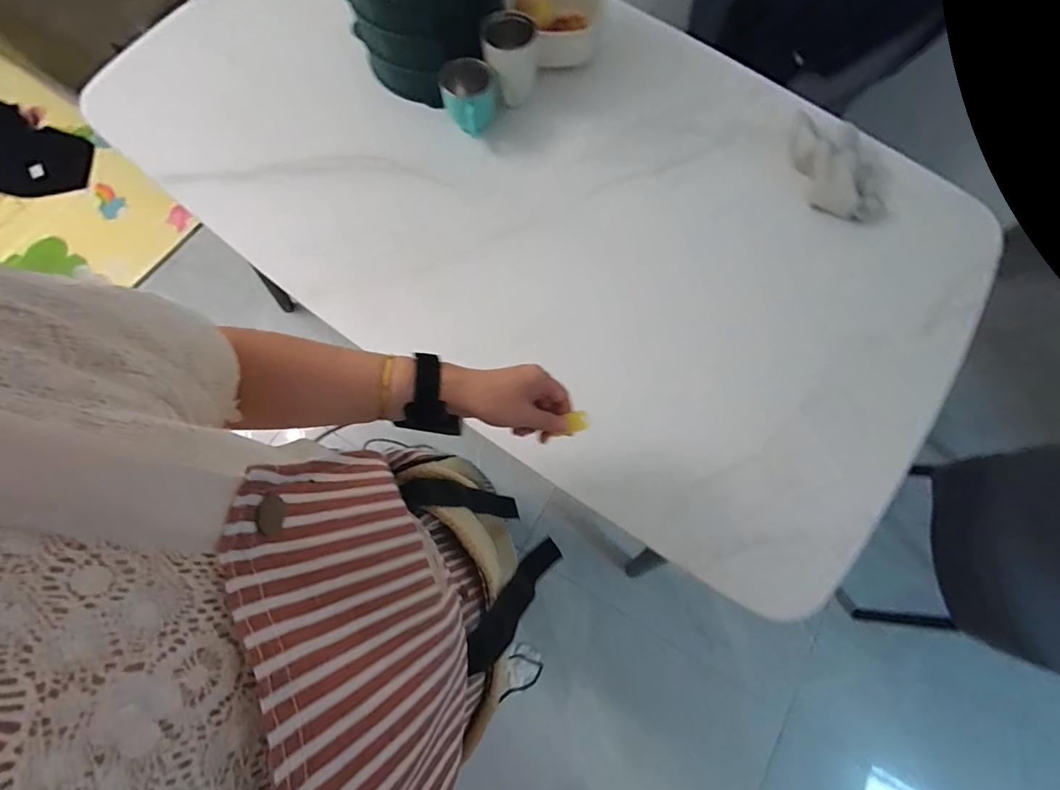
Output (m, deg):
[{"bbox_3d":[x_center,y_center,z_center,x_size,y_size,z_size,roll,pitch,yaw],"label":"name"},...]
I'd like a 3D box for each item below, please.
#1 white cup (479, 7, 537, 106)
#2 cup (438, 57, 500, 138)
[{"bbox_3d":[-0.031,-0.509,0.689,0.084,0.112,0.069,-3,74,-2],"label":"white cup"},{"bbox_3d":[-0.089,-0.439,0.686,0.086,0.089,0.094,0,74,-1],"label":"cup"}]

